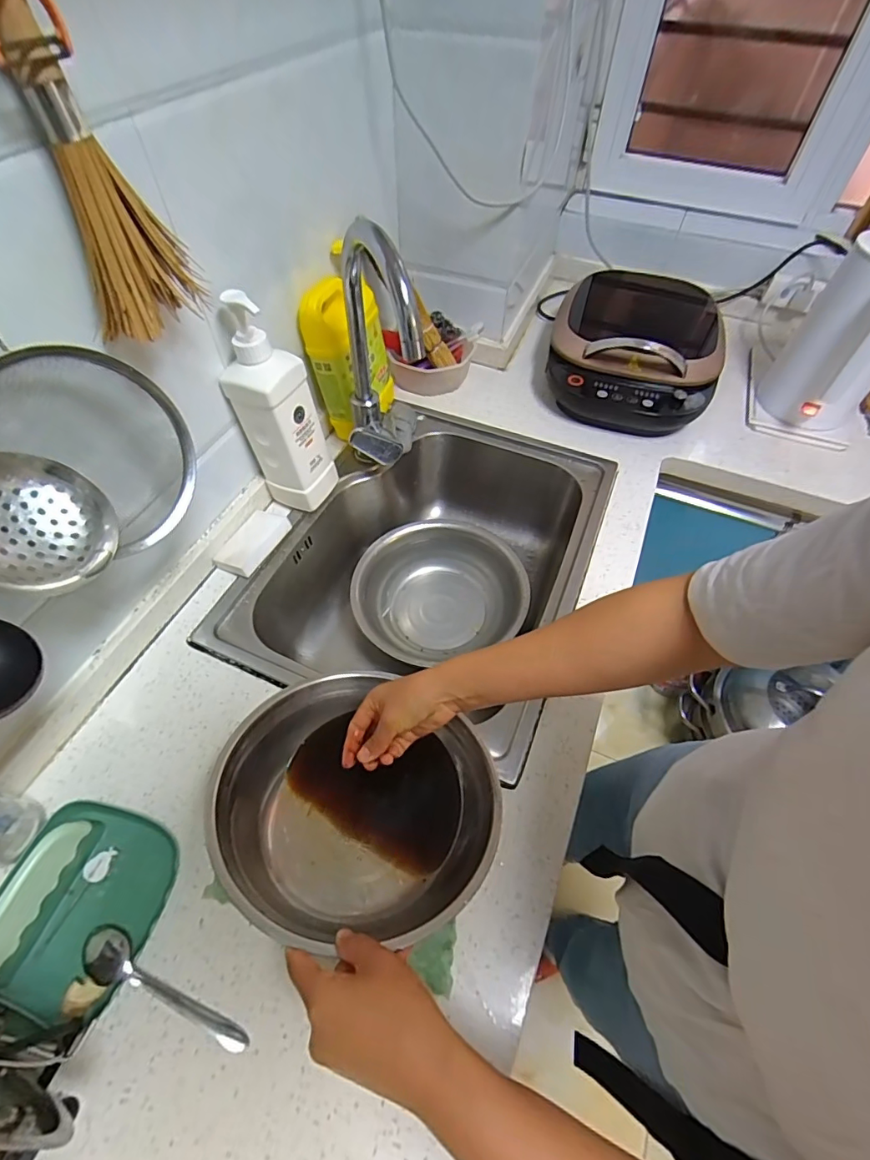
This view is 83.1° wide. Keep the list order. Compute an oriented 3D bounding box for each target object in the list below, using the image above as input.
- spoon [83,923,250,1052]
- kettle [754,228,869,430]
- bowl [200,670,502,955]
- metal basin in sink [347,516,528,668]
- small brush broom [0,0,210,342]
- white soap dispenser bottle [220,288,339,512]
[{"bbox_3d":[-0.236,0.354,0.423,0.169,0.023,0.034,21,57,13],"label":"spoon"},{"bbox_3d":[0.668,-0.391,0.794,0.147,0.265,0.167,33,60,20],"label":"kettle"},{"bbox_3d":[-0.074,0.206,0.463,0.243,0.093,0.243,32,44,16],"label":"bowl"},{"bbox_3d":[0.008,0.030,0.829,0.279,0.087,0.262,-14,56,-11],"label":"metal basin in sink"},{"bbox_3d":[-0.252,-0.317,0.345,0.068,0.263,0.073,-2,55,-3],"label":"small brush broom"},{"bbox_3d":[-0.204,-0.220,0.641,0.090,0.273,0.078,22,57,14],"label":"white soap dispenser bottle"}]

